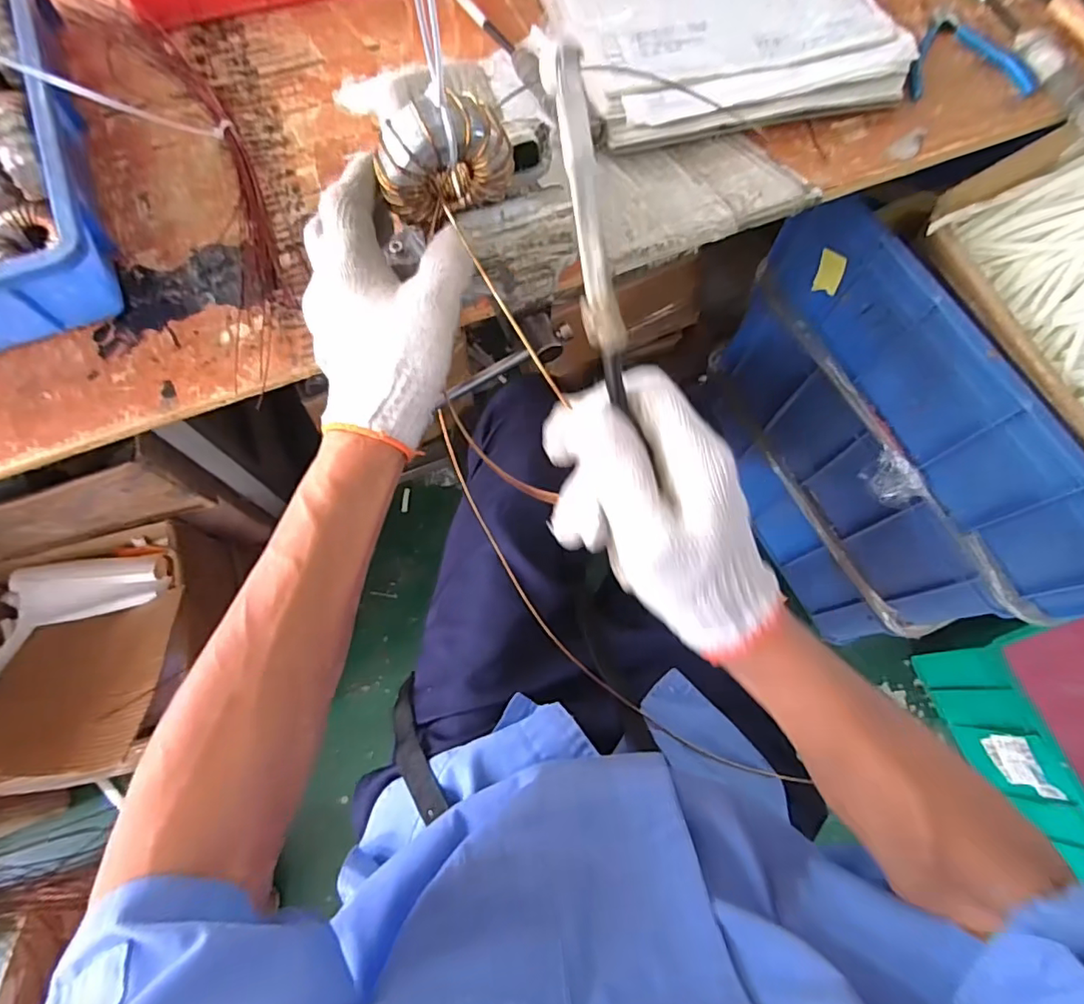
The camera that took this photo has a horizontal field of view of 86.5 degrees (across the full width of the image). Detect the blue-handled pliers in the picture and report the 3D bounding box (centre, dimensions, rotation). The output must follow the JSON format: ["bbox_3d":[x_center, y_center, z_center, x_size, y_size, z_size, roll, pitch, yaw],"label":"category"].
[{"bbox_3d":[0.441,-0.443,0.583,0.120,0.015,0.142,28,73,7],"label":"blue-handled pliers"}]

